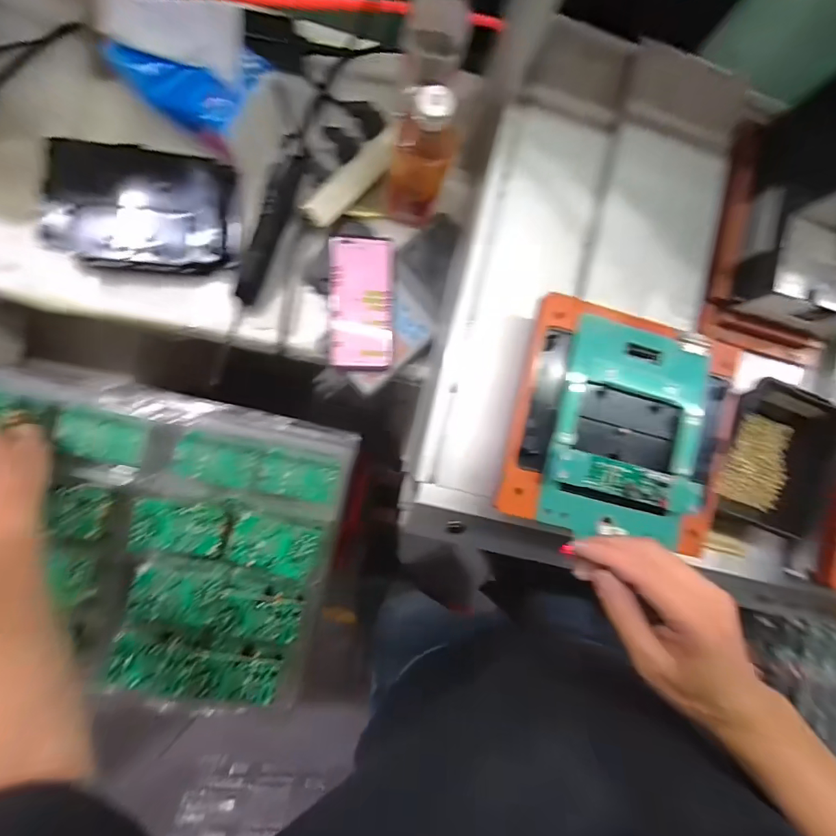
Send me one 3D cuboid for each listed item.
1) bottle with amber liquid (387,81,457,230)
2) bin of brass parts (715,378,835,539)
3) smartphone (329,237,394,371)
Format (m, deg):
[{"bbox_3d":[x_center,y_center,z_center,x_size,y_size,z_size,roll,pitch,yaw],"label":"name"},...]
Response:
[{"bbox_3d":[0.004,-0.278,0.483,0.058,0.167,0.055,0,90,-8],"label":"bottle with amber liquid"},{"bbox_3d":[0.352,0.040,0.451,0.125,0.080,0.142,15,87,-8],"label":"bin of brass parts"},{"bbox_3d":[-0.069,-0.141,0.538,0.078,0.014,0.161,0,94,-8],"label":"smartphone"}]

